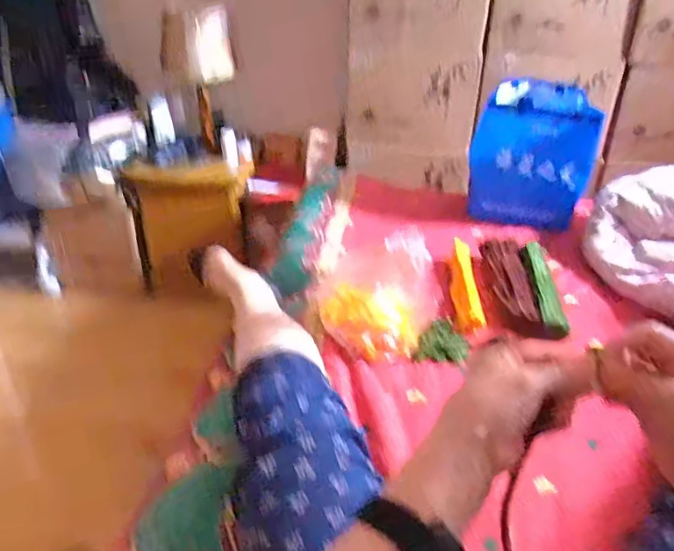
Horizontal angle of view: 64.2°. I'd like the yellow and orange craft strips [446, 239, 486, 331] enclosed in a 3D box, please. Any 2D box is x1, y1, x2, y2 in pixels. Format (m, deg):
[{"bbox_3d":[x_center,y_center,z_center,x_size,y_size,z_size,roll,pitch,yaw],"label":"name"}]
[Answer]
[{"bbox_3d":[0.247,0.010,1.055,0.053,0.042,0.288,3,29,3],"label":"yellow and orange craft strips"}]

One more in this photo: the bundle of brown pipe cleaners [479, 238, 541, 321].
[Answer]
[{"bbox_3d":[0.332,-0.003,1.044,0.077,0.034,0.283,5,29,6],"label":"bundle of brown pipe cleaners"}]

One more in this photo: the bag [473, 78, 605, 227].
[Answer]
[{"bbox_3d":[0.454,-0.280,1.251,0.262,0.282,0.122,26,37,38],"label":"bag"}]

